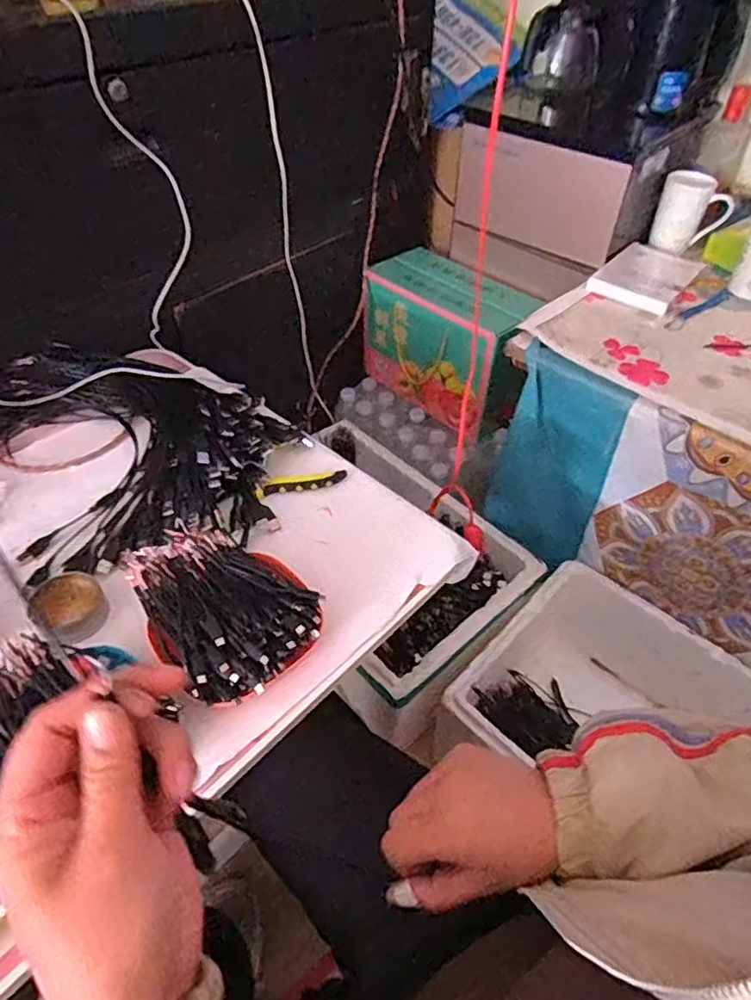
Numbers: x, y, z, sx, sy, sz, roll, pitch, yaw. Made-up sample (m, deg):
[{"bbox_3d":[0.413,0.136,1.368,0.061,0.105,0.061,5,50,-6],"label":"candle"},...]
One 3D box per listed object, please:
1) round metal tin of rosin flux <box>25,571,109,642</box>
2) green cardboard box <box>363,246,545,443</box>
[{"bbox_3d":[-0.285,0.099,0.568,0.074,0.015,0.060,31,54,24],"label":"round metal tin of rosin flux"},{"bbox_3d":[0.145,-0.313,1.213,0.157,0.239,0.329,-36,57,-29],"label":"green cardboard box"}]

